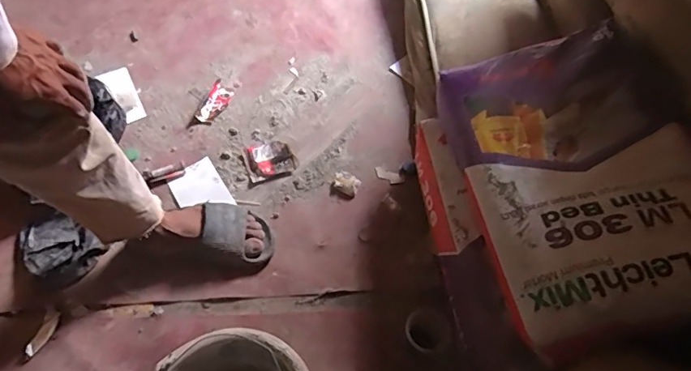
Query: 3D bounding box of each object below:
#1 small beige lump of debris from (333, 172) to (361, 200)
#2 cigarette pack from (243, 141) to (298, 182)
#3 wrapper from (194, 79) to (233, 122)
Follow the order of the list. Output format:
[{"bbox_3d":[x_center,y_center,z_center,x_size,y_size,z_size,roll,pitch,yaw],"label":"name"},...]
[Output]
[{"bbox_3d":[0.000,0.001,0.993,0.057,0.019,0.052,23,62,13],"label":"small beige lump of debris"},{"bbox_3d":[-0.165,-0.059,1.021,0.102,0.018,0.087,-15,60,-10],"label":"cigarette pack"},{"bbox_3d":[-0.308,-0.195,1.102,0.050,0.020,0.108,22,61,12],"label":"wrapper"}]

